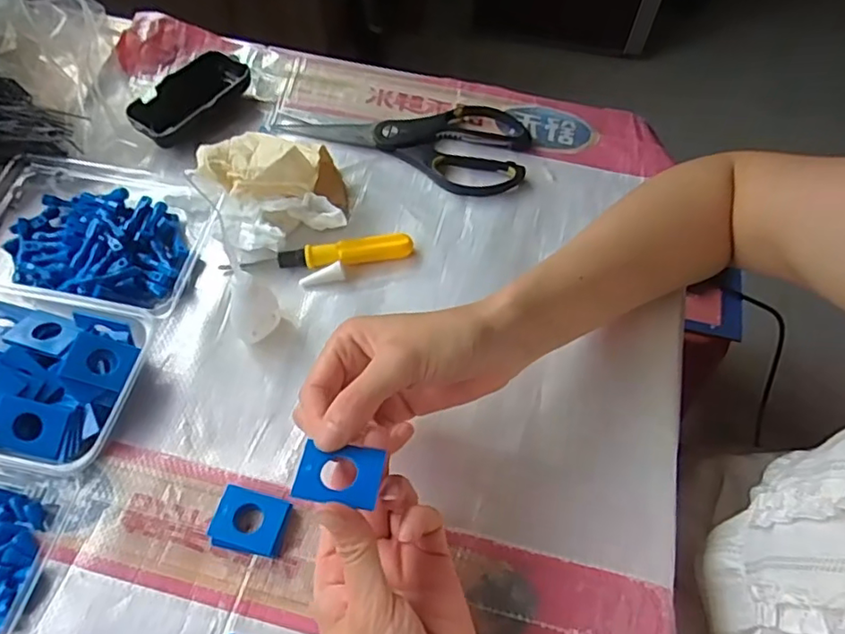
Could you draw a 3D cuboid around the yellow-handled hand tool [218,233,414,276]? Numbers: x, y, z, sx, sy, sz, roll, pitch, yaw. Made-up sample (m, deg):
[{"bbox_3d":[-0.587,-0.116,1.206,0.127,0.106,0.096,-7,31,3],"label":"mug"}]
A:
[{"bbox_3d":[-0.079,-0.046,0.446,0.141,0.018,0.016,-6,60,-4],"label":"yellow-handled hand tool"}]

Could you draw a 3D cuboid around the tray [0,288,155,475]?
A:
[{"bbox_3d":[-0.265,0.039,0.383,0.161,0.036,0.107,9,60,4],"label":"tray"}]

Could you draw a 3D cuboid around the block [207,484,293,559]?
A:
[{"bbox_3d":[-0.103,0.123,0.355,0.042,0.012,0.034,10,60,4],"label":"block"}]

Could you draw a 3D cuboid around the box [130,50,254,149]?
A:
[{"bbox_3d":[-0.203,-0.191,0.514,0.052,0.019,0.105,30,64,15],"label":"box"}]

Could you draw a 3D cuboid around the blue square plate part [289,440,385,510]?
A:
[{"bbox_3d":[-0.041,0.077,0.290,0.041,0.006,0.030,9,60,4],"label":"blue square plate part"}]

